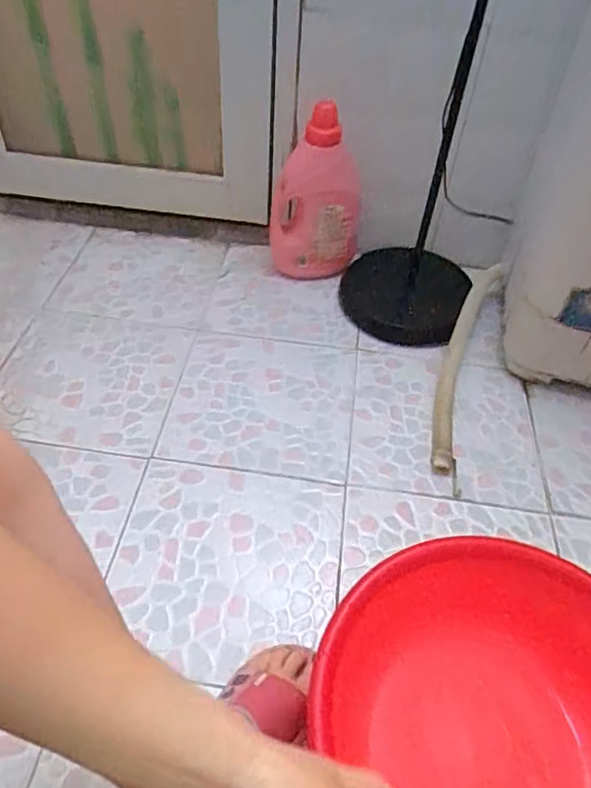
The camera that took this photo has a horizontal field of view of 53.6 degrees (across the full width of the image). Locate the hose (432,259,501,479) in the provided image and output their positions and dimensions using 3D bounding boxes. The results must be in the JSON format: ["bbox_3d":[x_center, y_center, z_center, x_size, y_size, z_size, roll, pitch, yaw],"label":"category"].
[{"bbox_3d":[0.290,-0.065,1.004,0.066,0.070,0.460,16,50,12],"label":"hose"}]

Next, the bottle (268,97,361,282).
[{"bbox_3d":[0.034,-0.375,1.103,0.148,0.319,0.132,-9,50,-9],"label":"bottle"}]

